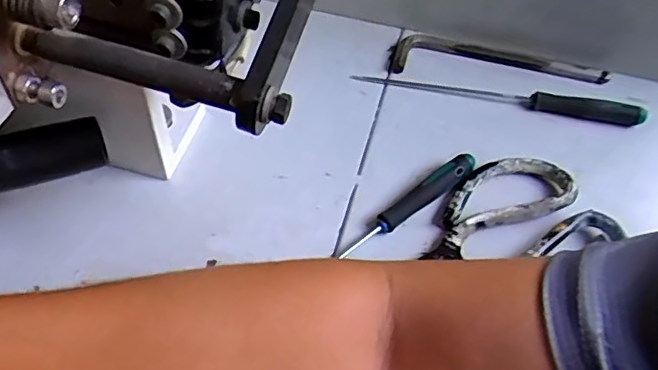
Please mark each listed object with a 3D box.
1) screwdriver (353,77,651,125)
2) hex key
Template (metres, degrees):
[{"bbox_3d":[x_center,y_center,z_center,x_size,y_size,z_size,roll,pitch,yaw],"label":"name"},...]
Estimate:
[{"bbox_3d":[0.136,-0.072,0.467,0.221,0.016,0.017,11,53,5],"label":"screwdriver"},{"bbox_3d":[0.142,-0.106,0.491,0.171,0.011,0.041,4,53,-1],"label":"hex key"}]

